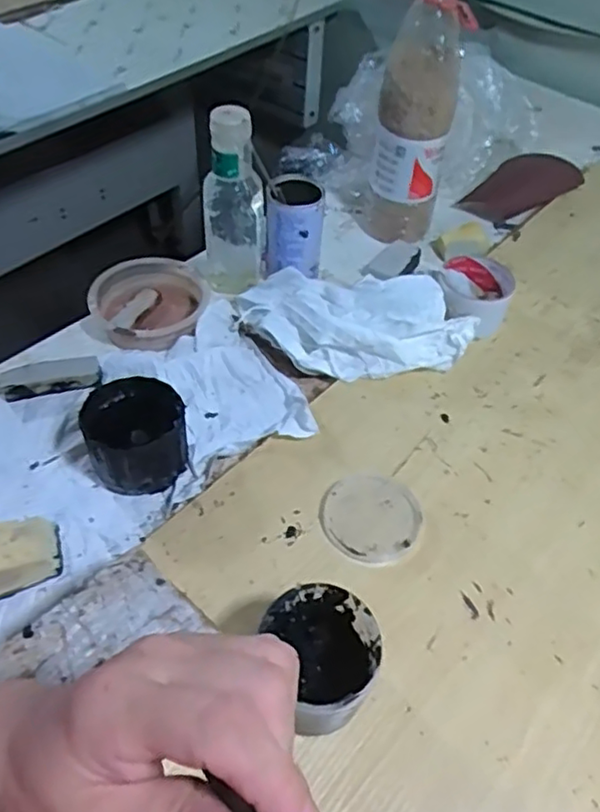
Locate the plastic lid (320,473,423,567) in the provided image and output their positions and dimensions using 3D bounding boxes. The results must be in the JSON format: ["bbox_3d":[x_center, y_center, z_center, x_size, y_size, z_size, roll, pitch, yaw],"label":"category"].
[{"bbox_3d":[0.063,0.095,0.561,0.084,0.008,0.088,2,50,-2],"label":"plastic lid"}]

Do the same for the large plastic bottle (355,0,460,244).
[{"bbox_3d":[0.128,-0.331,0.757,0.097,0.295,0.076,7,50,3],"label":"large plastic bottle"}]

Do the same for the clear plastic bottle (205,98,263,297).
[{"bbox_3d":[-0.074,-0.225,0.704,0.067,0.187,0.056,-4,50,-6],"label":"clear plastic bottle"}]

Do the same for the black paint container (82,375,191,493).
[{"bbox_3d":[-0.146,0.024,0.578,0.084,0.066,0.080,2,50,-2],"label":"black paint container"}]

